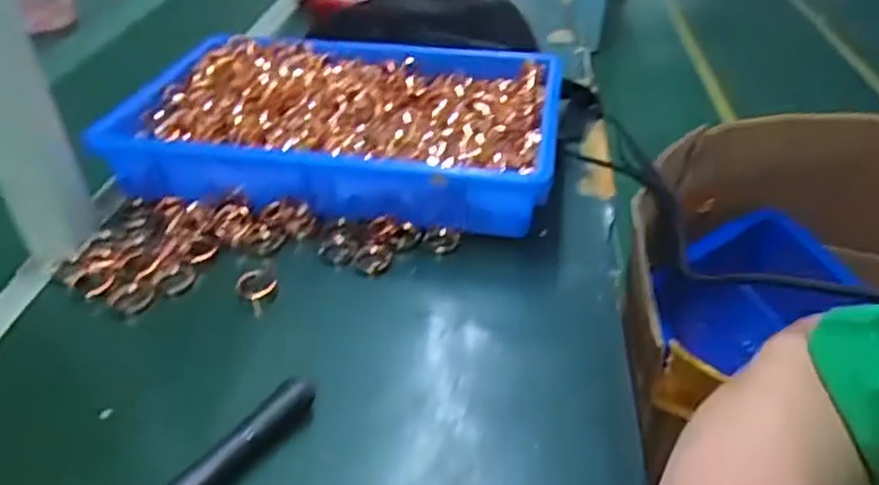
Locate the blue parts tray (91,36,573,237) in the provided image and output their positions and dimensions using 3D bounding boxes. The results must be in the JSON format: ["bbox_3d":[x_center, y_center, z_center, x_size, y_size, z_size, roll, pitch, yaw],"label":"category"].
[{"bbox_3d":[-0.079,-0.107,0.617,0.345,0.065,0.231,7,38,9],"label":"blue parts tray"}]

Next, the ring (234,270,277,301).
[{"bbox_3d":[-0.127,0.030,0.479,0.027,0.008,0.027,0,38,0],"label":"ring"}]

